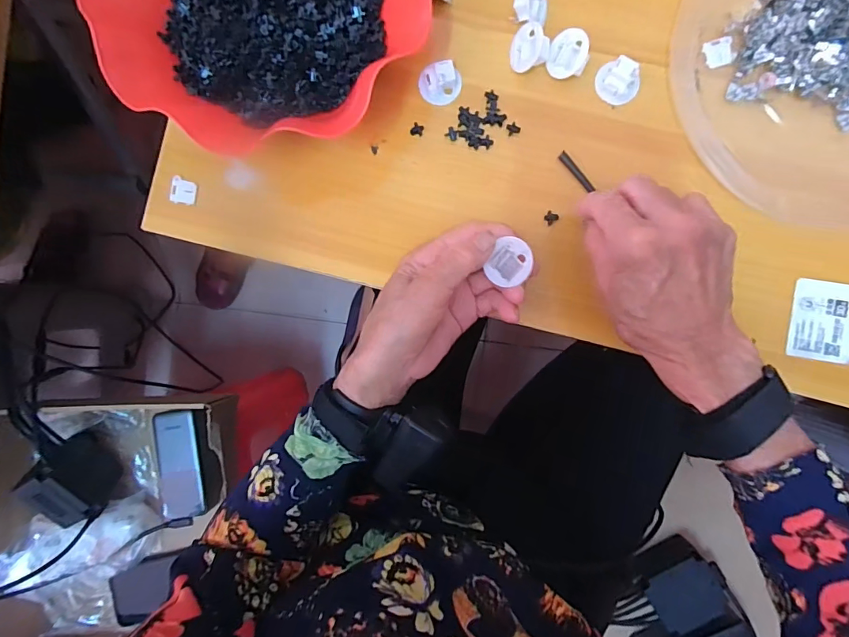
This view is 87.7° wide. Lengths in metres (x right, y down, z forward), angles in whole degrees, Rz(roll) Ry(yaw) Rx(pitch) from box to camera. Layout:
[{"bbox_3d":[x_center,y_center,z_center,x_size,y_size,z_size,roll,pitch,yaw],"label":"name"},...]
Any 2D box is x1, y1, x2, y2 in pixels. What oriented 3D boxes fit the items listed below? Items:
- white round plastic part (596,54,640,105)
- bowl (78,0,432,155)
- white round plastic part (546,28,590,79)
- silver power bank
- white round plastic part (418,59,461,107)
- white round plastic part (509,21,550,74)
[{"bbox_3d":[0.144,-0.177,0.327,0.027,0.013,0.031,-36,89,2],"label":"white round plastic part"},{"bbox_3d":[-0.105,-0.224,0.304,0.210,0.080,0.191,0,90,2],"label":"bowl"},{"bbox_3d":[0.106,-0.195,0.326,0.030,0.010,0.031,-1,101,37],"label":"white round plastic part"},{"bbox_3d":[-0.294,0.175,0.529,0.048,0.022,0.125,-9,90,2],"label":"silver power bank"},{"bbox_3d":[0.012,-0.177,0.334,0.032,0.014,0.027,-3,90,2],"label":"white round plastic part"},{"bbox_3d":[0.078,-0.201,0.325,0.027,0.021,0.033,10,91,2],"label":"white round plastic part"}]

